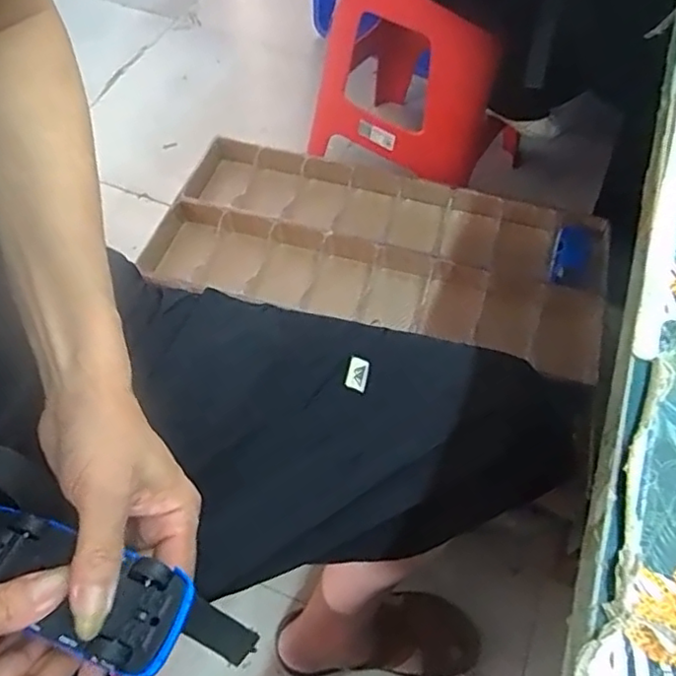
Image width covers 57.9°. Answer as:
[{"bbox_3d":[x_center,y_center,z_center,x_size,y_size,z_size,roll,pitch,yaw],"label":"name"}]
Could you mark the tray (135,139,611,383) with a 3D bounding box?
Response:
[{"bbox_3d":[0.054,-0.136,0.932,0.650,0.076,0.311,14,58,7],"label":"tray"}]

